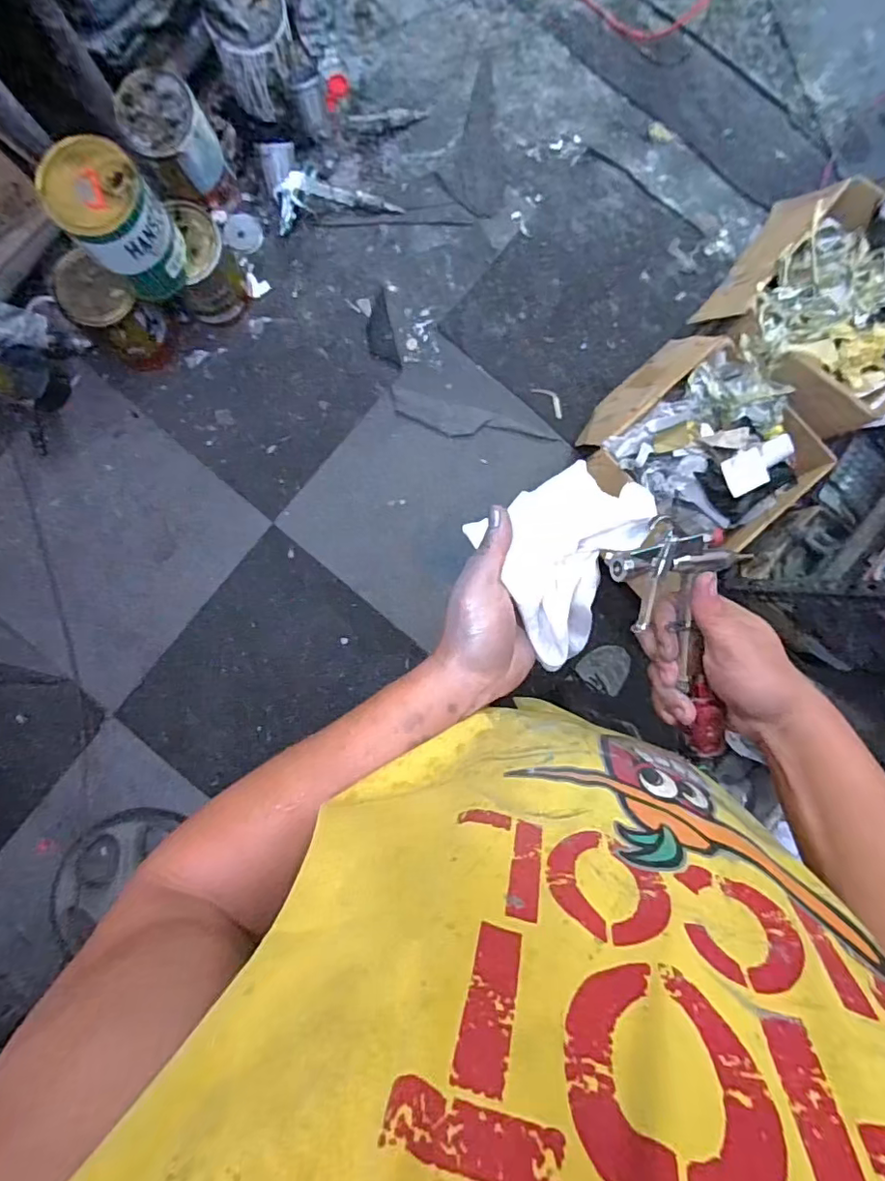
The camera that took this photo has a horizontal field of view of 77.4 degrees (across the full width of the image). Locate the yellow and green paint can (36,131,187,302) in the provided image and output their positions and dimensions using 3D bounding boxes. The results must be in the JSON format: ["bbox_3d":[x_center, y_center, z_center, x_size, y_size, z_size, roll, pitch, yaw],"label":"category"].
[{"bbox_3d":[-0.571,-0.656,0.983,0.151,0.216,0.162,0,90,0],"label":"yellow and green paint can"}]

